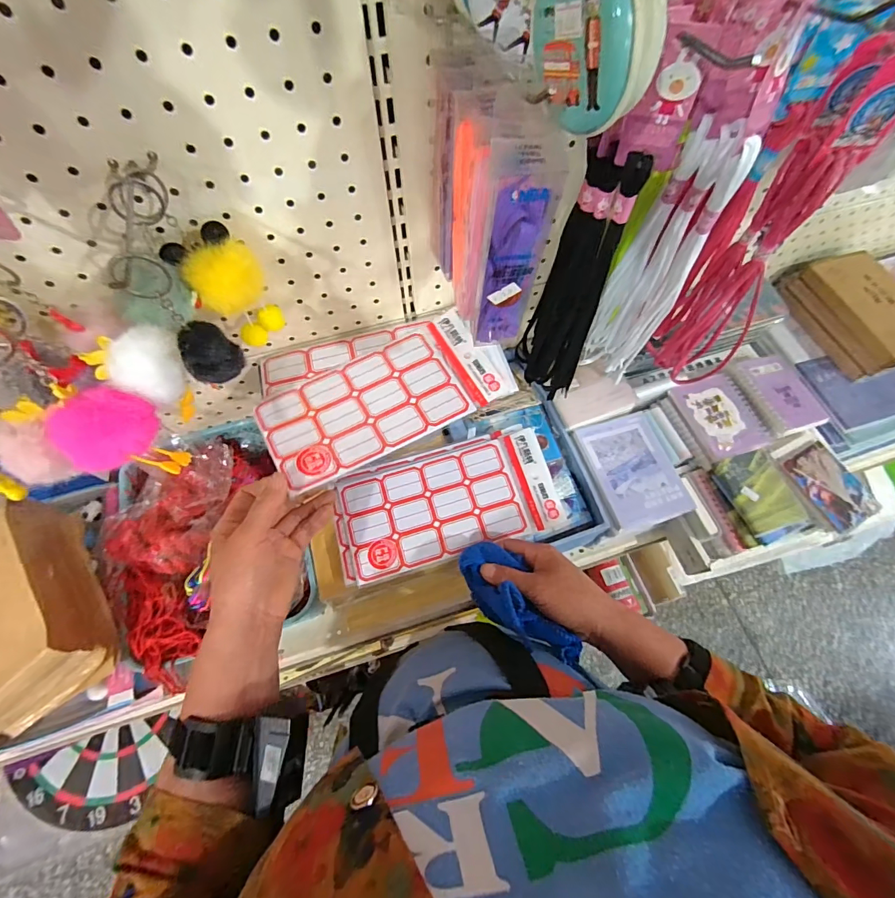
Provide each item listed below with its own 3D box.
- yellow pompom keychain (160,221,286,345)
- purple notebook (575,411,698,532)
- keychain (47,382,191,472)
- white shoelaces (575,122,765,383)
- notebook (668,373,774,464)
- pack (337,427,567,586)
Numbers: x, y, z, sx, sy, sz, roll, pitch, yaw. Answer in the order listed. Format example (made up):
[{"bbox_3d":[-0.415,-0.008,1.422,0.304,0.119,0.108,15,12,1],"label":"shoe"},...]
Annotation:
[{"bbox_3d":[-0.174,-0.129,0.355,0.057,0.100,0.051,-32,69,-13],"label":"yellow pompom keychain"},{"bbox_3d":[0.237,0.022,0.545,0.103,0.007,0.146,-13,66,-6],"label":"purple notebook"},{"bbox_3d":[-0.230,-0.008,0.299,0.070,0.058,0.053,12,66,6],"label":"keychain"},{"bbox_3d":[0.194,-0.164,0.419,0.024,0.276,0.067,-38,70,-15],"label":"white shoelaces"},{"bbox_3d":[0.372,-0.046,0.574,0.098,0.010,0.113,-16,66,-7],"label":"notebook"},{"bbox_3d":[0.003,0.060,0.493,0.240,0.010,0.119,-15,68,-5],"label":"pack"}]

